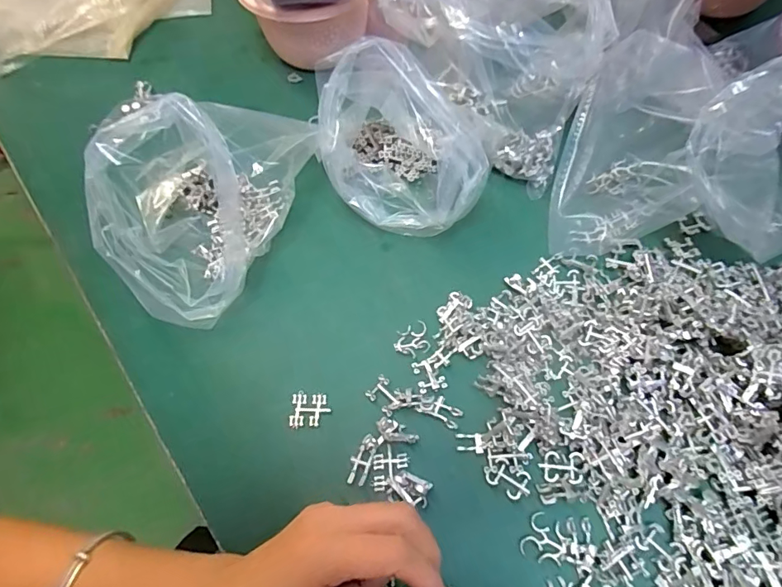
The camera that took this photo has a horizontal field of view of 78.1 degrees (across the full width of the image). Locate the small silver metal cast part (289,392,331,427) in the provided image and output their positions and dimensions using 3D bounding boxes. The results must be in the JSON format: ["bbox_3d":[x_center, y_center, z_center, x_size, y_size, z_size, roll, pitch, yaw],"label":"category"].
[{"bbox_3d":[-0.063,0.089,0.370,0.029,0.004,0.026,0,62,4],"label":"small silver metal cast part"}]

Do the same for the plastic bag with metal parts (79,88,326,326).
[{"bbox_3d":[-0.166,-0.085,0.393,0.123,0.136,0.190,15,64,11],"label":"plastic bag with metal parts"}]

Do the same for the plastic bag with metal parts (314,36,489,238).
[{"bbox_3d":[0.006,-0.121,0.408,0.140,0.117,0.103,39,71,21],"label":"plastic bag with metal parts"}]

